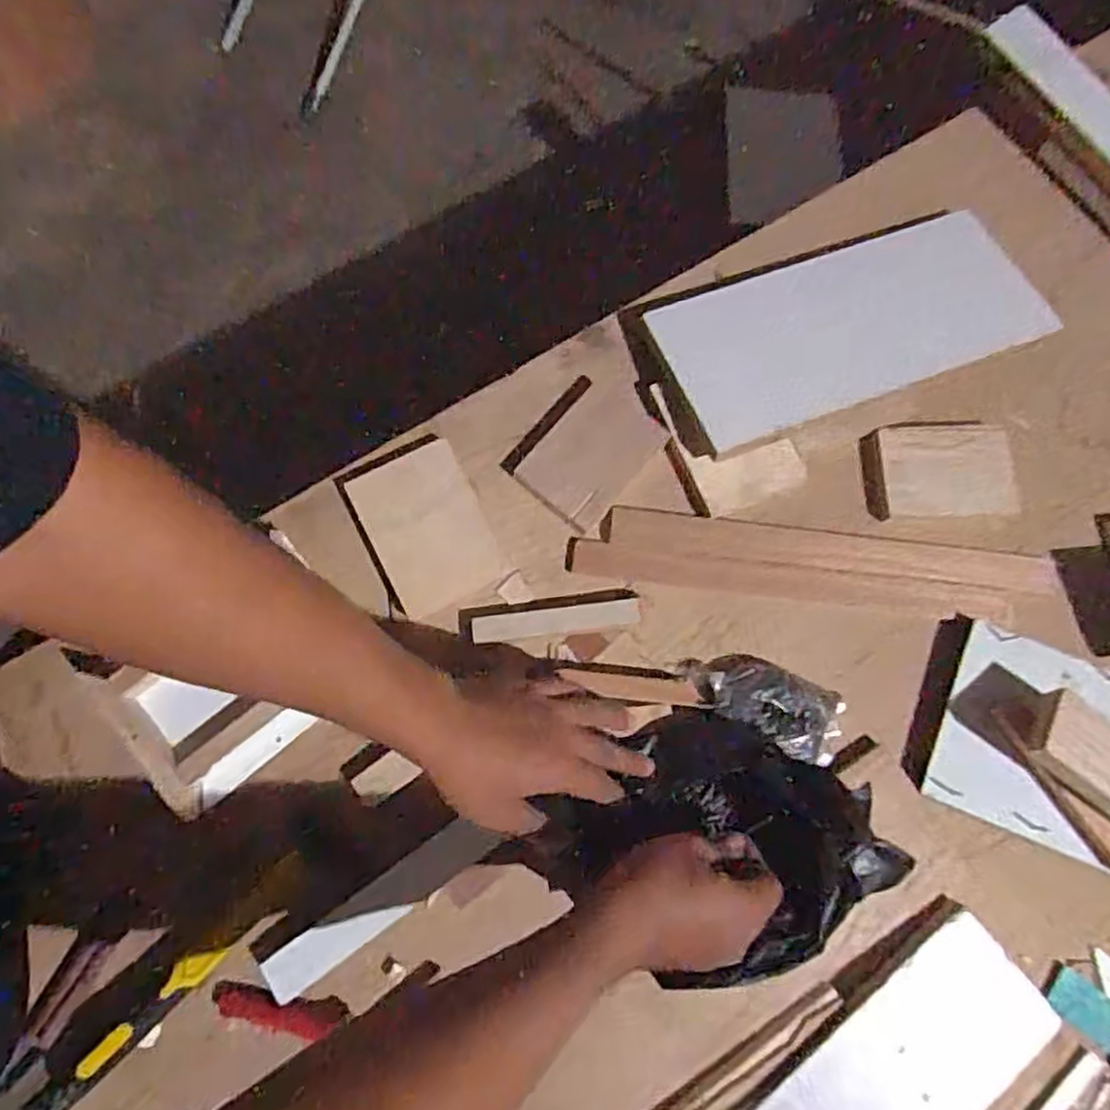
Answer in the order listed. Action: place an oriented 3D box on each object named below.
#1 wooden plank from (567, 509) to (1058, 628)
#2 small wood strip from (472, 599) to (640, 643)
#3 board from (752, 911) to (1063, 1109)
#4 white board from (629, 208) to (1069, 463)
[{"bbox_3d":[0.210,0.009,0.613,0.385,0.011,0.060,7,76,2],"label":"wooden plank"},{"bbox_3d":[0.001,0.054,0.599,0.133,0.014,0.021,-7,76,-2],"label":"small wood strip"},{"bbox_3d":[0.248,0.363,0.516,0.215,0.019,0.104,-37,79,-9],"label":"board"},{"bbox_3d":[0.249,-0.193,0.646,0.318,0.031,0.144,-20,76,-5],"label":"white board"}]

